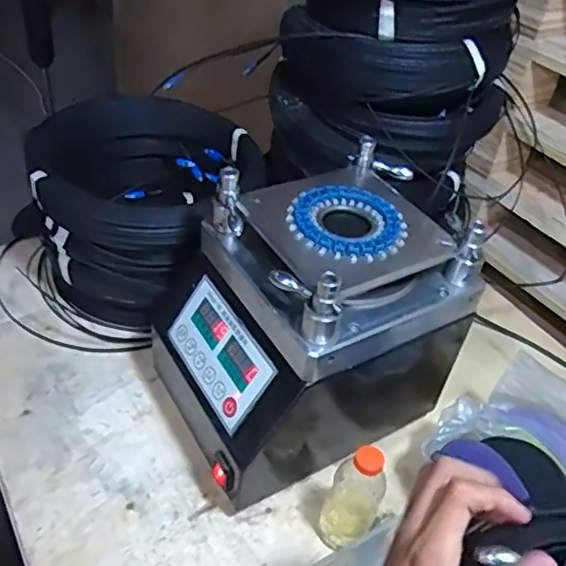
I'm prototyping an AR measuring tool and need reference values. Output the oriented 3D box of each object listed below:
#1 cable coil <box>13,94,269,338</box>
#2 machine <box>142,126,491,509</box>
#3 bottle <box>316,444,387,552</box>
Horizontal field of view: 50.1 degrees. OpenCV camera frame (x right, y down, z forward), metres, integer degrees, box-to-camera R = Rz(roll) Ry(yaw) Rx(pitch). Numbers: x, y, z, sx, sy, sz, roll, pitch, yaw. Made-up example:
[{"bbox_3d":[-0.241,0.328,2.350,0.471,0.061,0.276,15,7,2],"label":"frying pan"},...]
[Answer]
[{"bbox_3d":[-0.215,-0.102,0.855,0.287,0.215,0.266,3,41,-3],"label":"cable coil"},{"bbox_3d":[0.029,0.039,0.684,0.292,0.278,0.242,-16,46,-23],"label":"machine"},{"bbox_3d":[0.069,0.210,0.595,0.051,0.140,0.045,23,44,18],"label":"bottle"}]

